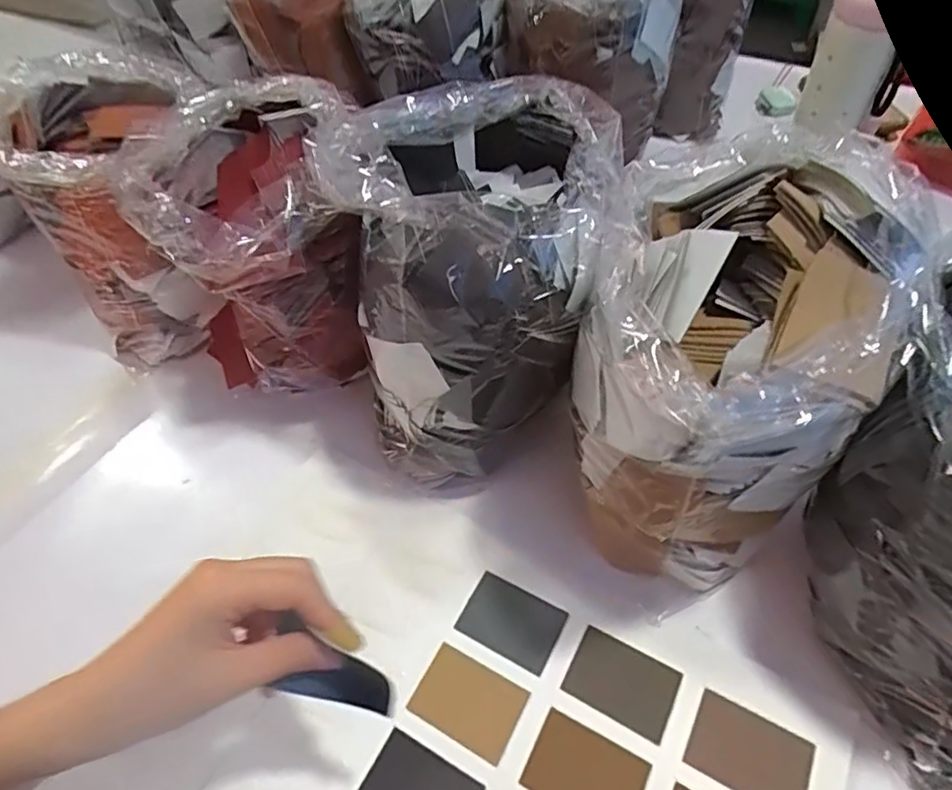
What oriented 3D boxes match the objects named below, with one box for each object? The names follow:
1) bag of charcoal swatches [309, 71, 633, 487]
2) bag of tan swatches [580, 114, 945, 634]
[{"bbox_3d":[0.006,-0.075,0.471,0.187,0.240,0.188,-11,50,-6],"label":"bag of charcoal swatches"},{"bbox_3d":[0.143,-0.001,0.406,0.179,0.236,0.176,-30,55,-21],"label":"bag of tan swatches"}]

